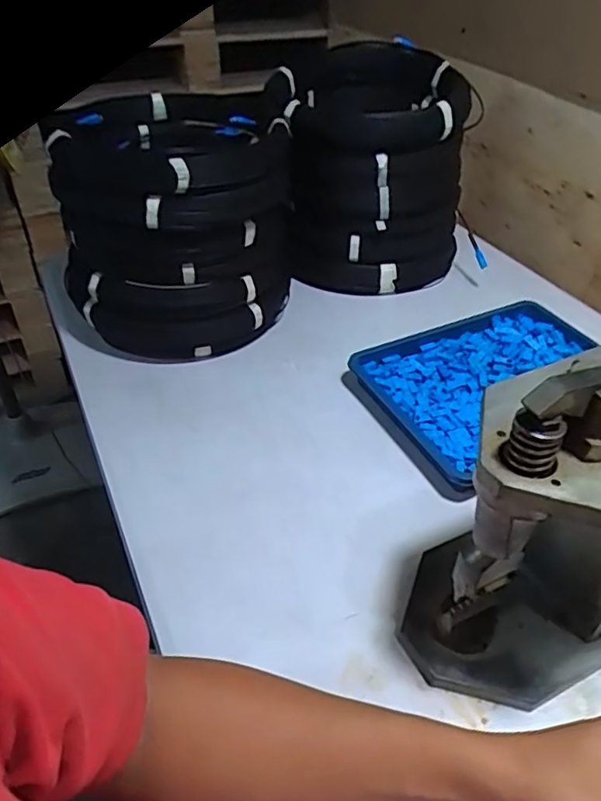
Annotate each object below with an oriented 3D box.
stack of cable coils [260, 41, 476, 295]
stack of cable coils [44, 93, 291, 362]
[{"bbox_3d":[0.105,-0.356,0.930,0.275,0.317,0.306,-4,41,-4],"label":"stack of cable coils"},{"bbox_3d":[-0.149,-0.217,0.777,0.234,0.292,0.250,12,42,14],"label":"stack of cable coils"}]

